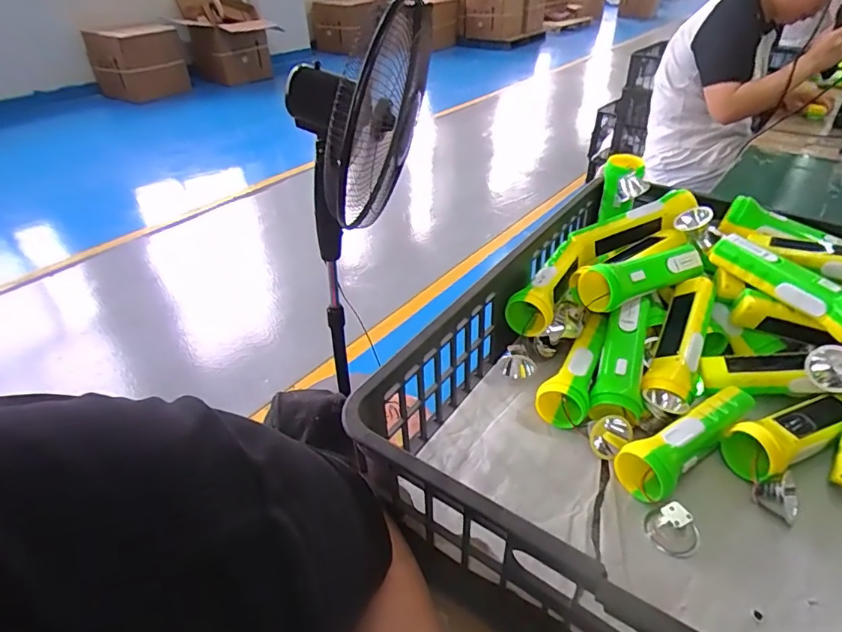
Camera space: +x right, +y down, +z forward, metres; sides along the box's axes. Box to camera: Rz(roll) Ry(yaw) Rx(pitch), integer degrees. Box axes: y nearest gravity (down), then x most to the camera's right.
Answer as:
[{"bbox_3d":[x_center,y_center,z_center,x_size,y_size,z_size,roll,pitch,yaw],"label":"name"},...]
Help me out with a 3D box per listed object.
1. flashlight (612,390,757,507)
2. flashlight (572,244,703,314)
[{"bbox_3d":[0.259,0.119,0.494,0.160,0.044,0.052,-24,43,-27],"label":"flashlight"},{"bbox_3d":[0.255,-0.048,0.583,0.145,0.049,0.045,-16,40,-19],"label":"flashlight"}]

